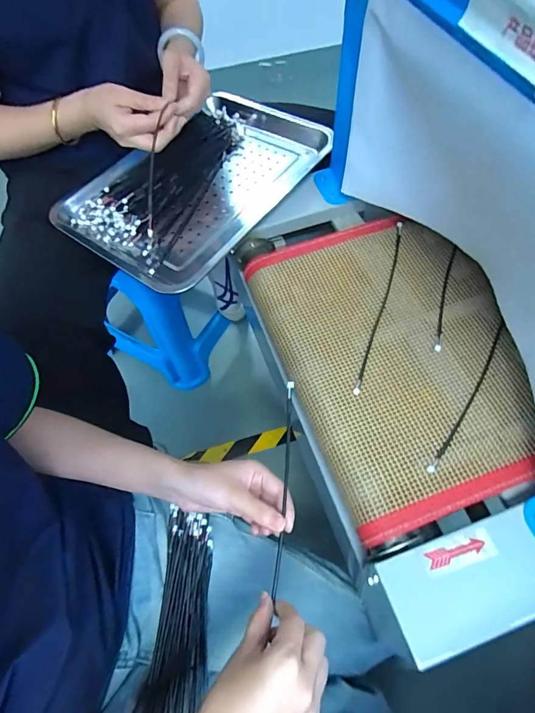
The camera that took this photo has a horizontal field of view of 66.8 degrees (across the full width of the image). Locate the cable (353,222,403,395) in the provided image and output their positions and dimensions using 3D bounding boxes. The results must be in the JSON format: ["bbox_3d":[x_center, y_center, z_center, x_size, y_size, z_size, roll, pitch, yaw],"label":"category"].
[{"bbox_3d":[0.149,-0.072,0.530,0.012,0.011,0.280,15,64,11],"label":"cable"}]

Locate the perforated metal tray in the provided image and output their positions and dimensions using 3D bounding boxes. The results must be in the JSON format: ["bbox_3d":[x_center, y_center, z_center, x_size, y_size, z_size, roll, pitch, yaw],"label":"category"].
[{"bbox_3d":[-0.106,-0.278,0.639,0.279,0.037,0.398,34,69,19],"label":"perforated metal tray"}]

